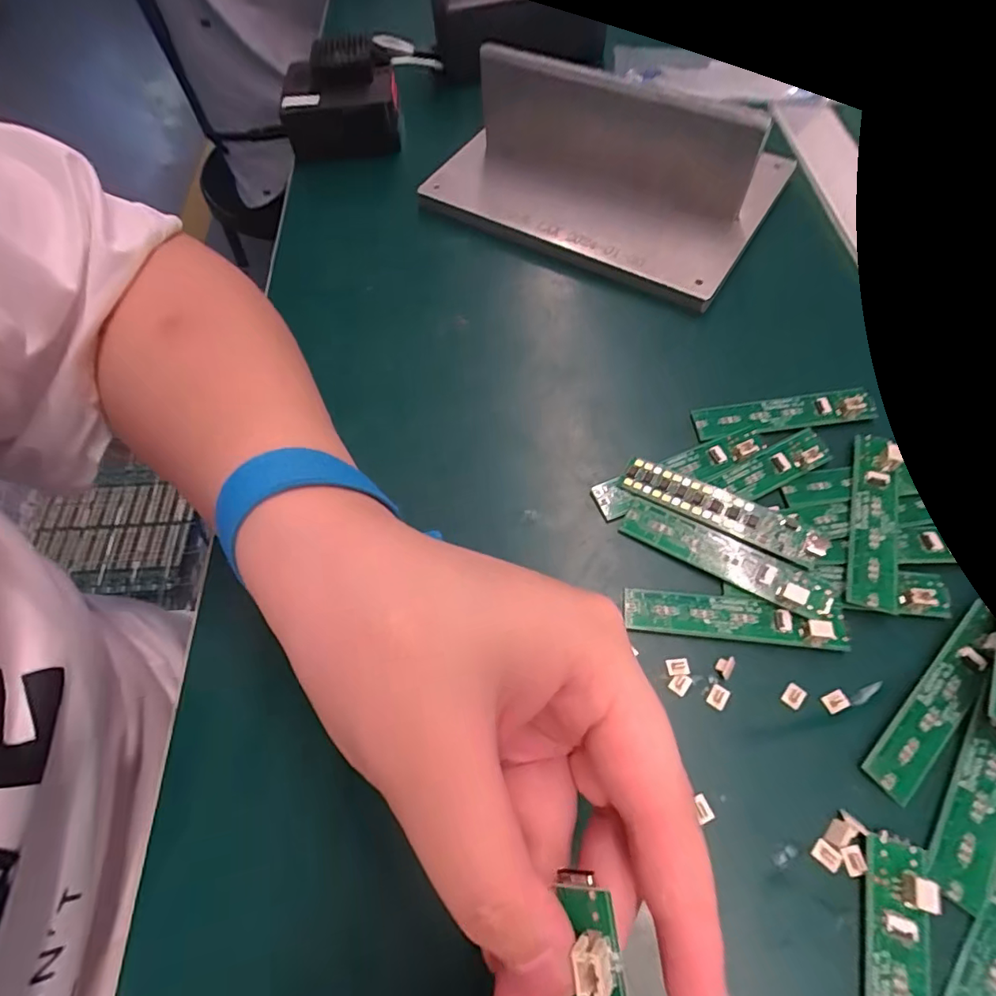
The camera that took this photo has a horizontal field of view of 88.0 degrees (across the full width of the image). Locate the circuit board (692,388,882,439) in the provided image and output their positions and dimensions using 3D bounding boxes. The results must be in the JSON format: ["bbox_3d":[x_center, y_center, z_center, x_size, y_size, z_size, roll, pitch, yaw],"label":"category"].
[{"bbox_3d":[0.134,-0.041,0.243,0.080,0.006,0.018,-7,62,0],"label":"circuit board"}]

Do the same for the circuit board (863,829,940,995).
[{"bbox_3d":[0.117,0.146,0.148,0.018,0.010,0.083,14,64,11],"label":"circuit board"}]

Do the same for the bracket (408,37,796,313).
[{"bbox_3d":[0.058,-0.193,0.300,0.191,0.060,0.104,33,69,19],"label":"bracket"}]

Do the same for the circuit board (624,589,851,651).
[{"bbox_3d":[0.092,0.046,0.201,0.082,0.010,0.017,4,63,6],"label":"circuit board"}]

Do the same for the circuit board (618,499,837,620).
[{"bbox_3d":[0.092,0.025,0.211,0.084,0.008,0.018,26,67,16],"label":"circuit board"}]

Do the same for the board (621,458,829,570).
[{"bbox_3d":[0.093,0.004,0.218,0.082,0.004,0.017,27,75,23],"label":"board"}]

